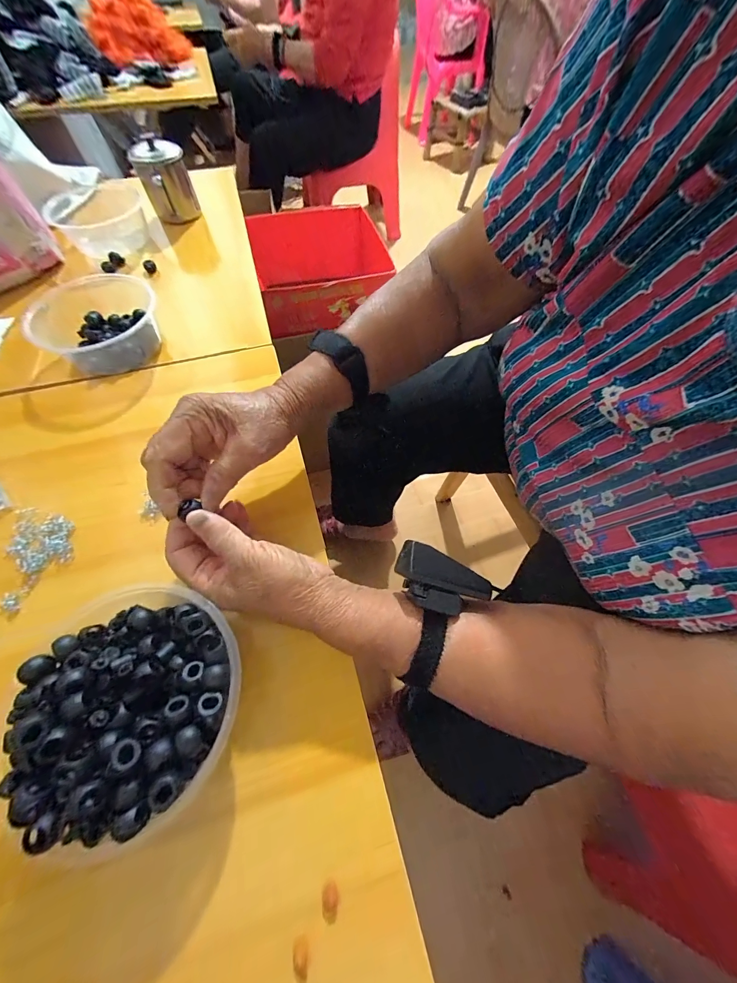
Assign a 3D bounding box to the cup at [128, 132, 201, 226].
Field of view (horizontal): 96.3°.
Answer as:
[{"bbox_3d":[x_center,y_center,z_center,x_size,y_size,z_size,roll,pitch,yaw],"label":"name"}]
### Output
[{"bbox_3d":[-0.345,-0.529,0.563,0.080,0.093,0.071,-23,65,-15],"label":"cup"}]

